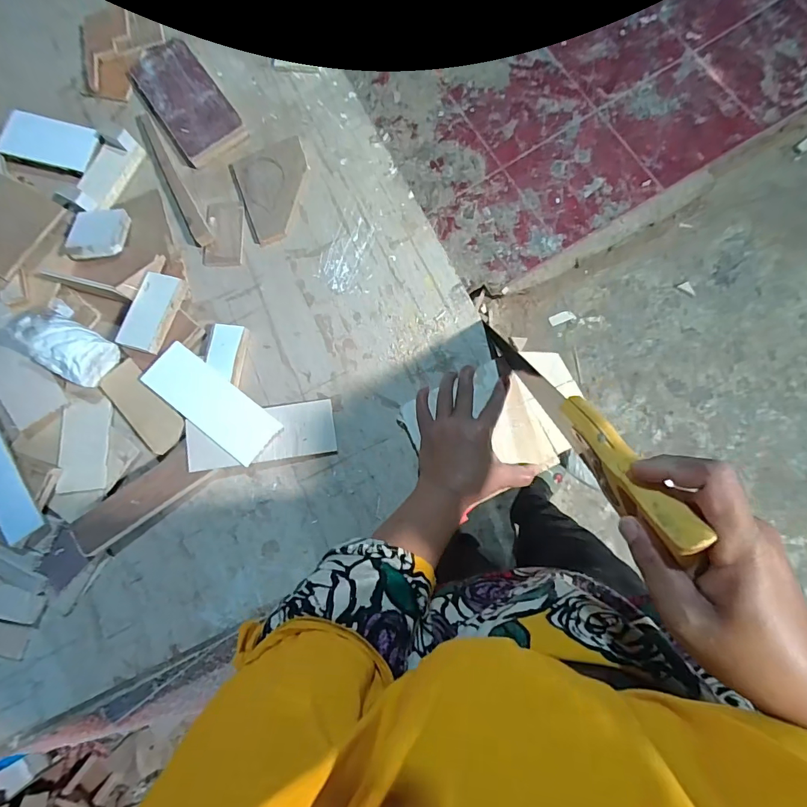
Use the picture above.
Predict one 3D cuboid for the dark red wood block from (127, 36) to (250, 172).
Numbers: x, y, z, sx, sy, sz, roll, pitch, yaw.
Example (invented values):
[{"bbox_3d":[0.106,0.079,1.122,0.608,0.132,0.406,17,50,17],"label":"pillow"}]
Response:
[{"bbox_3d":[-0.311,-0.434,0.609,0.094,0.011,0.199,-35,79,1],"label":"dark red wood block"}]

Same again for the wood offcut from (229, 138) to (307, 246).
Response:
[{"bbox_3d":[-0.170,-0.288,0.582,0.097,0.008,0.127,-21,79,3],"label":"wood offcut"}]

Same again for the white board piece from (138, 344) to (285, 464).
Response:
[{"bbox_3d":[-0.234,-0.001,0.521,0.173,0.008,0.065,37,82,7],"label":"white board piece"}]

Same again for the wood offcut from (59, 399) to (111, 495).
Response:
[{"bbox_3d":[-0.403,0.052,0.538,0.061,0.008,0.114,-8,80,6],"label":"wood offcut"}]

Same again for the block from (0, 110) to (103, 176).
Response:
[{"bbox_3d":[-0.504,-0.369,0.609,0.149,0.020,0.070,19,84,9],"label":"block"}]

